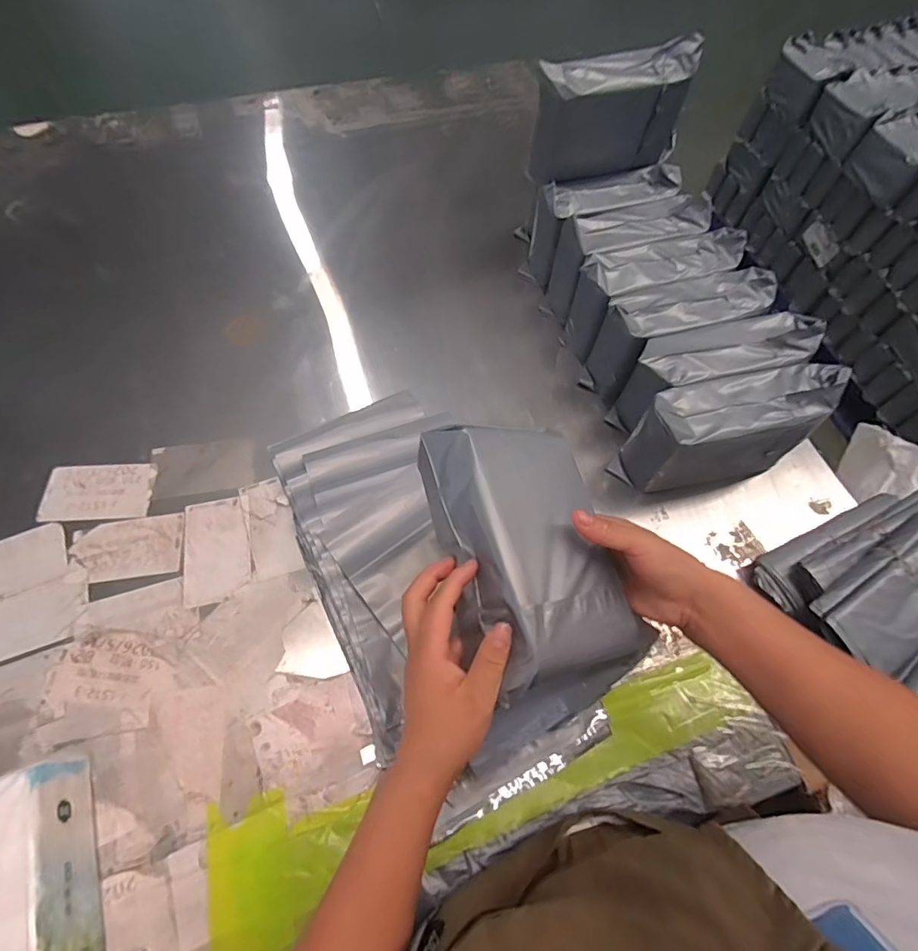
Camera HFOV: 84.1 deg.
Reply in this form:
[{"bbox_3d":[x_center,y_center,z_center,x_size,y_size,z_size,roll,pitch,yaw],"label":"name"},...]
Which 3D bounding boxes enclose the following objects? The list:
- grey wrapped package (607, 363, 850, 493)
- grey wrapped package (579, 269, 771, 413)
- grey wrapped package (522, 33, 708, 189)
[{"bbox_3d":[0.319,-0.054,0.625,0.214,0.145,0.083,-10,63,-8],"label":"grey wrapped package"},{"bbox_3d":[0.293,-0.191,0.698,0.224,0.141,0.083,-19,64,-12],"label":"grey wrapped package"},{"bbox_3d":[0.215,-0.509,0.726,0.235,0.147,0.064,-4,62,-5],"label":"grey wrapped package"}]

